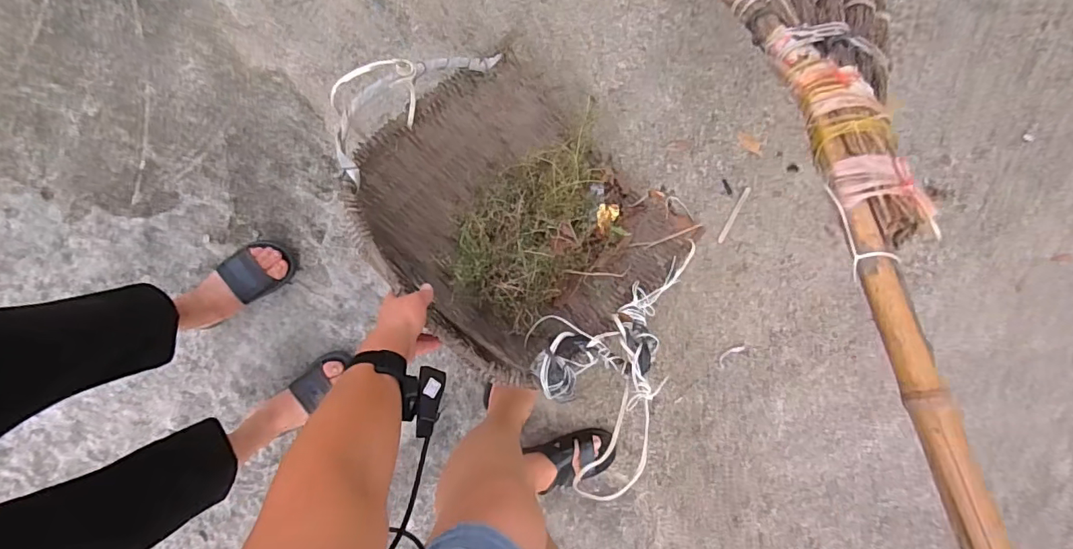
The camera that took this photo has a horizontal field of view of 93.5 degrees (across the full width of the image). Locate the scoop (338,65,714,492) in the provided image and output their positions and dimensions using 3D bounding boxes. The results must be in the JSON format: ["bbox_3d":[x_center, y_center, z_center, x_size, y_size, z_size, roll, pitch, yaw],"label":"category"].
[{"bbox_3d":[-0.028,-0.058,0.745,0.370,0.192,0.481,-39,93,7],"label":"scoop"}]

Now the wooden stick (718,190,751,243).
[{"bbox_3d":[0.367,-0.109,0.935,0.013,0.004,0.110,25,98,-3],"label":"wooden stick"}]

